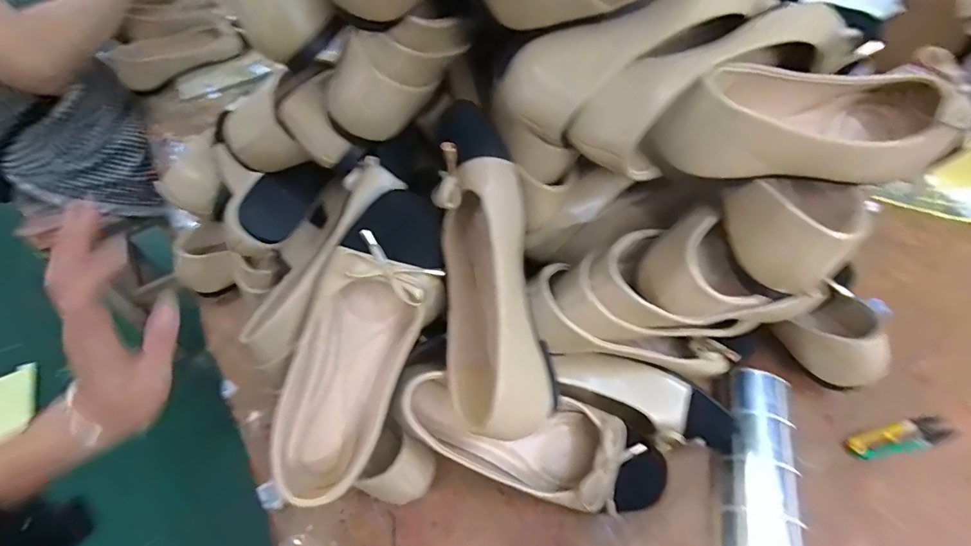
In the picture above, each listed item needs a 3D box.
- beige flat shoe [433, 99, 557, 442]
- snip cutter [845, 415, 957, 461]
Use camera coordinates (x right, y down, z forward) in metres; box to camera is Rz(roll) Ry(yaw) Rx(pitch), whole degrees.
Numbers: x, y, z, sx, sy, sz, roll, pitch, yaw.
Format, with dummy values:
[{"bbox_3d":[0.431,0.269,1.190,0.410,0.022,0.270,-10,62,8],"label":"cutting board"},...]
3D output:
[{"bbox_3d":[0.005,0.012,0.350,0.076,0.210,0.103,-6,10,0],"label":"beige flat shoe"},{"bbox_3d":[0.378,0.151,0.431,0.100,0.011,0.026,-13,54,-4],"label":"snip cutter"}]

